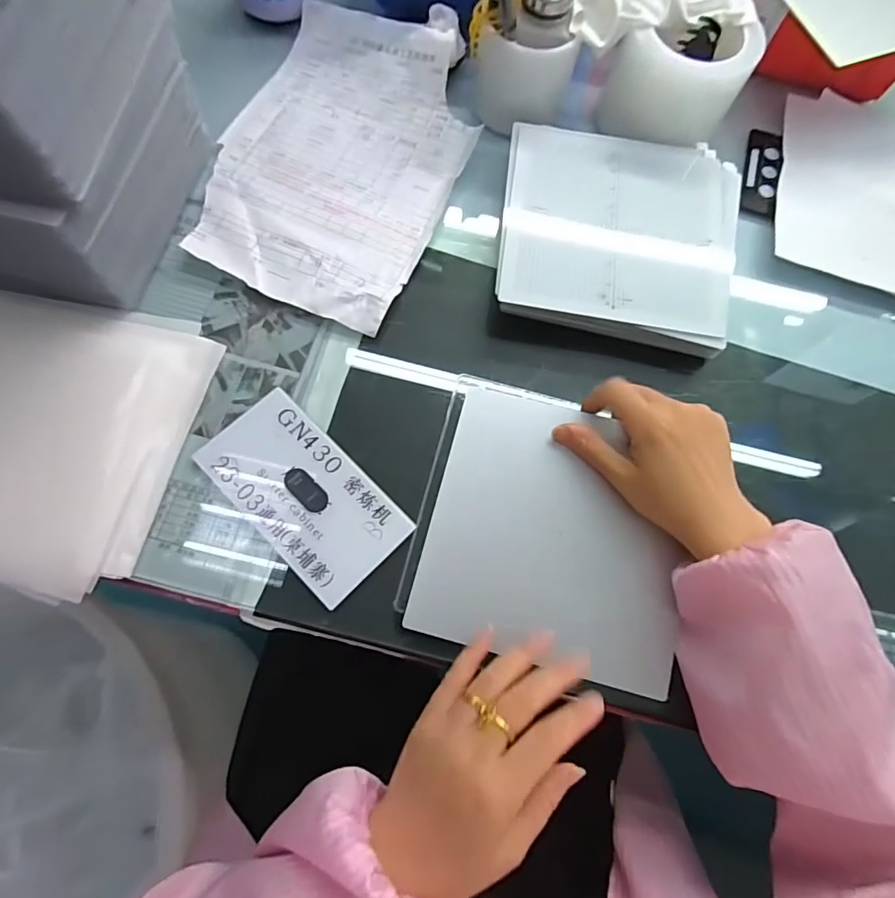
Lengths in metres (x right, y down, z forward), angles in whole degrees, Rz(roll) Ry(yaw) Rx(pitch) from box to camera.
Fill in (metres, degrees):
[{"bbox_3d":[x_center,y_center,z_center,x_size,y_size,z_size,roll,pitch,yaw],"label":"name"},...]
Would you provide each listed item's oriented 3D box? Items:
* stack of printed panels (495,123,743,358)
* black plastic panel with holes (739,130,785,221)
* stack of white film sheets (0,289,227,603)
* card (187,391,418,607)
[{"bbox_3d":[0.142,-0.181,0.429,0.191,0.032,0.190,11,72,1],"label":"stack of printed panels"},{"bbox_3d":[0.298,-0.260,0.481,0.032,0.011,0.106,17,72,4],"label":"black plastic panel with holes"},{"bbox_3d":[-0.296,-0.017,0.353,0.213,0.021,0.200,12,72,2],"label":"stack of white film sheets"},{"bbox_3d":[-0.102,0.030,0.361,0.149,0.005,0.081,44,75,11],"label":"card"}]

